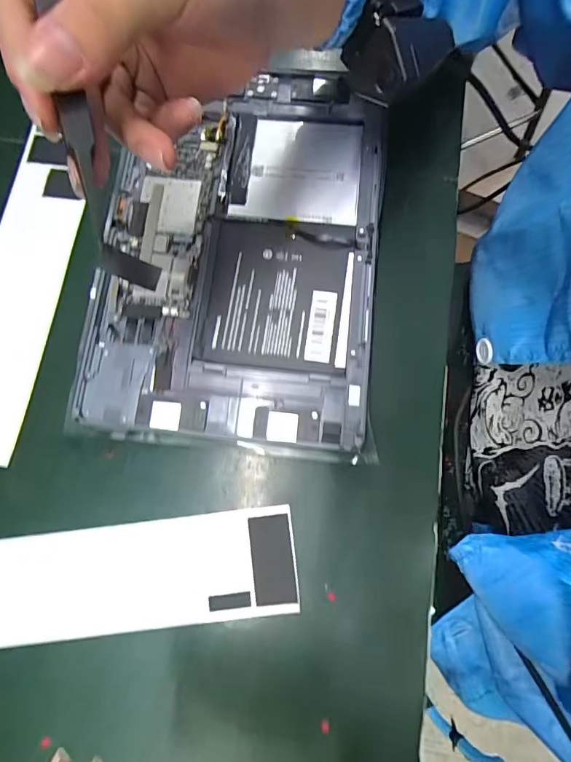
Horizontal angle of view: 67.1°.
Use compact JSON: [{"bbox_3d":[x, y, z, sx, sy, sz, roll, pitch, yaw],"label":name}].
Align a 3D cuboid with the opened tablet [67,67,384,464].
[{"bbox_3d":[-0.031,-0.083,0.277,0.170,0.028,0.246,3,79,2],"label":"opened tablet"}]

